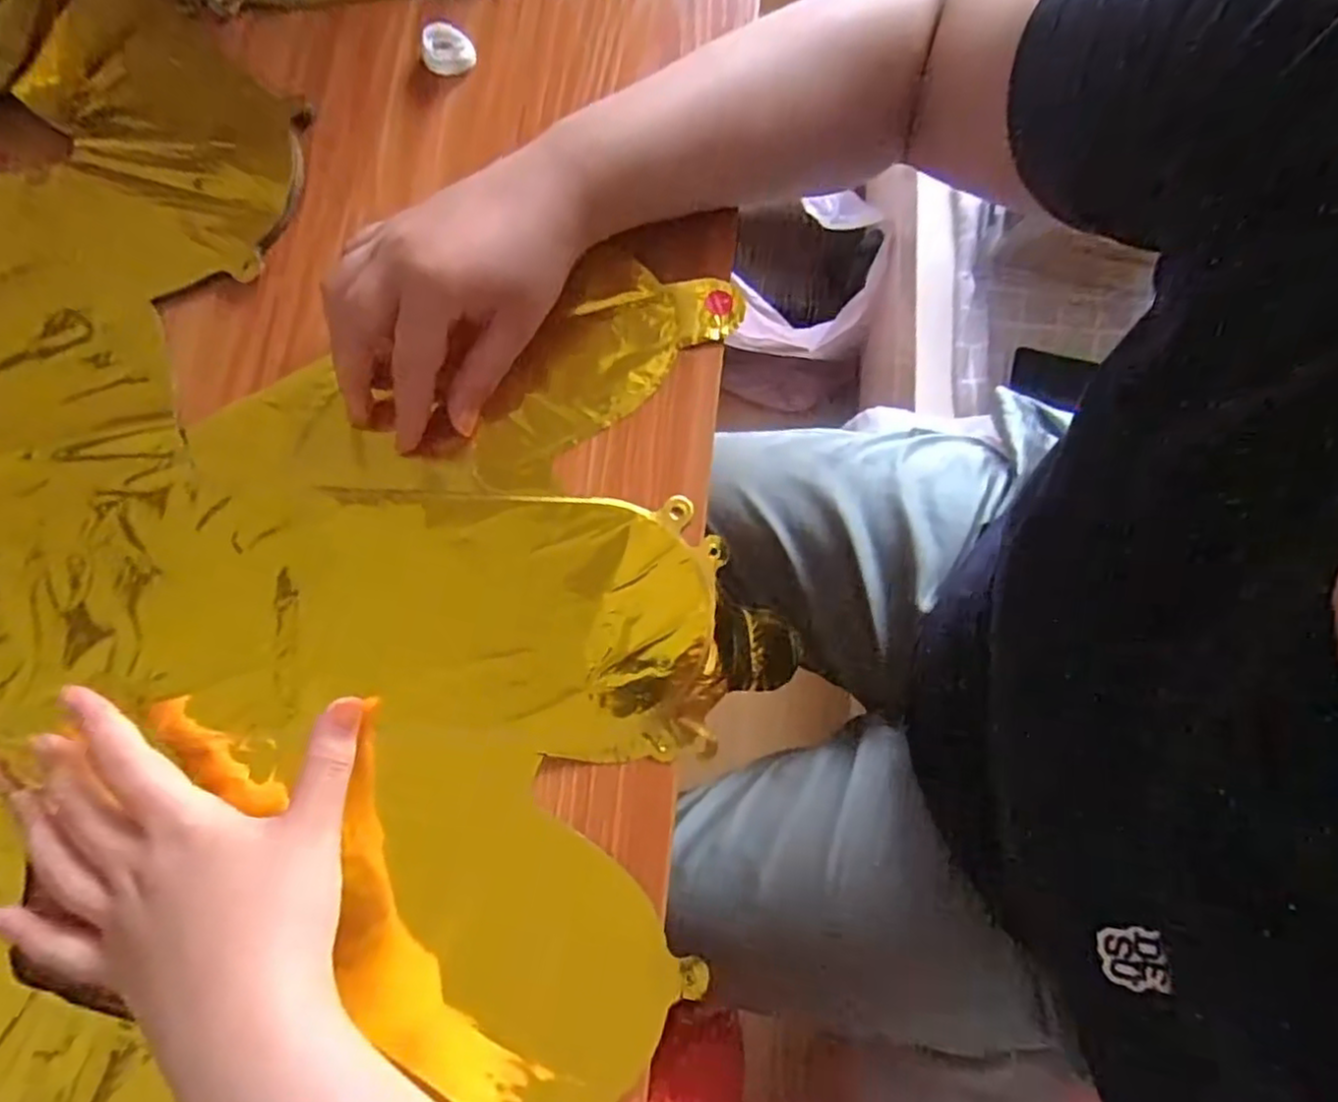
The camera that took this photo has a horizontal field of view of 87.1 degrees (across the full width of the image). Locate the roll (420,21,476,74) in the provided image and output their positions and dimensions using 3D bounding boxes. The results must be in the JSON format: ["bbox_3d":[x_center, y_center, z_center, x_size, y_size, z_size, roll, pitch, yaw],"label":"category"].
[{"bbox_3d":[-0.127,-0.289,0.407,0.029,0.015,0.026,-14,76,-5],"label":"roll"}]

